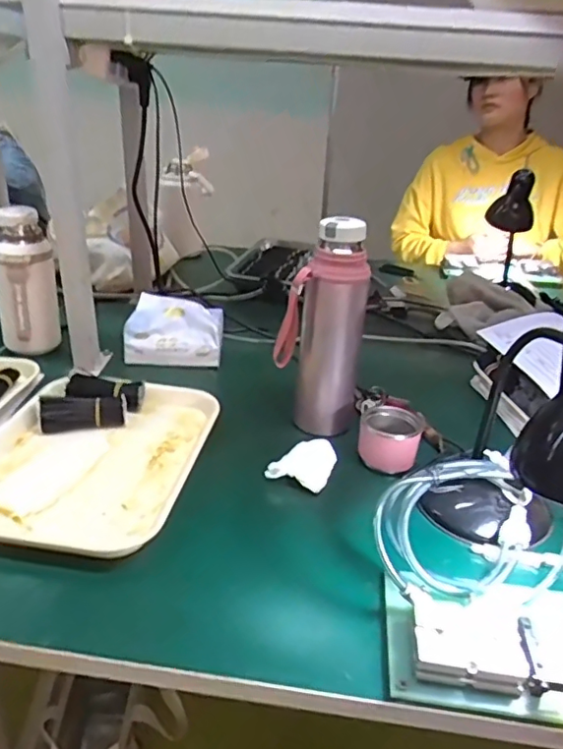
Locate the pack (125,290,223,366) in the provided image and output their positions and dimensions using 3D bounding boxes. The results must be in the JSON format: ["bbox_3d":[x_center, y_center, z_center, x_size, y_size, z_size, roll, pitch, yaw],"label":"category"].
[{"bbox_3d":[-0.162,-0.067,0.863,0.147,0.083,0.076,2,27,-4],"label":"pack"}]

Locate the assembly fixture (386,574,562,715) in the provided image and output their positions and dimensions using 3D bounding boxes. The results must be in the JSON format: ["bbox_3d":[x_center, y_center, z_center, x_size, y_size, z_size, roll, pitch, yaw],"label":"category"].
[{"bbox_3d":[0.220,0.210,0.434,0.269,0.039,0.108,7,27,5],"label":"assembly fixture"}]

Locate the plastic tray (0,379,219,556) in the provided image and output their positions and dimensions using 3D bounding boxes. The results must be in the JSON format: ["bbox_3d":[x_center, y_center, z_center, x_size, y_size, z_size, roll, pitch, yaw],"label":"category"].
[{"bbox_3d":[-0.211,0.087,0.629,0.232,0.023,0.277,7,27,5],"label":"plastic tray"}]

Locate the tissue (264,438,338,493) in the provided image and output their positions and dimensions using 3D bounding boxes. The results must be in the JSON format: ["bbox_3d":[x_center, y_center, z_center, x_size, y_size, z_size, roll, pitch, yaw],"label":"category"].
[{"bbox_3d":[0.024,0.101,0.636,0.068,0.032,0.076,8,27,9],"label":"tissue"}]

